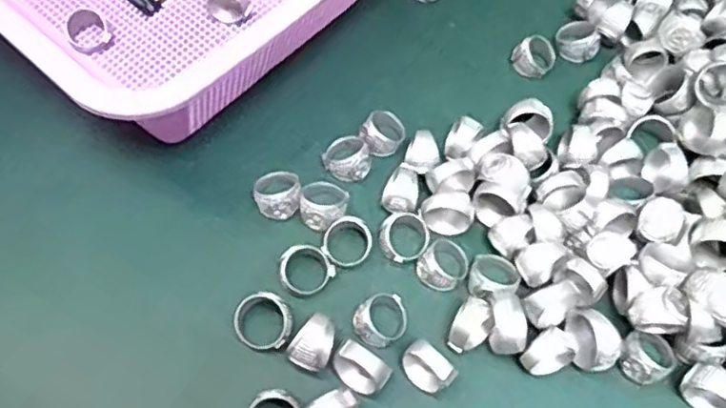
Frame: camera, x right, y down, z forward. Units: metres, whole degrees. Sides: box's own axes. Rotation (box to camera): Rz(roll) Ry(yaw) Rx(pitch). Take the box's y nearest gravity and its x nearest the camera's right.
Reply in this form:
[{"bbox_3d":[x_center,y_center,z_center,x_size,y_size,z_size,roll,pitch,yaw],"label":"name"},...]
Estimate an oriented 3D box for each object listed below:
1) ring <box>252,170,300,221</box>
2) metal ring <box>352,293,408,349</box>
[{"bbox_3d":[-0.046,-0.006,0.355,0.025,0.017,0.027,0,63,-1],"label":"ring"},{"bbox_3d":[0.009,0.057,0.321,0.028,0.015,0.022,-32,68,-16],"label":"metal ring"}]

